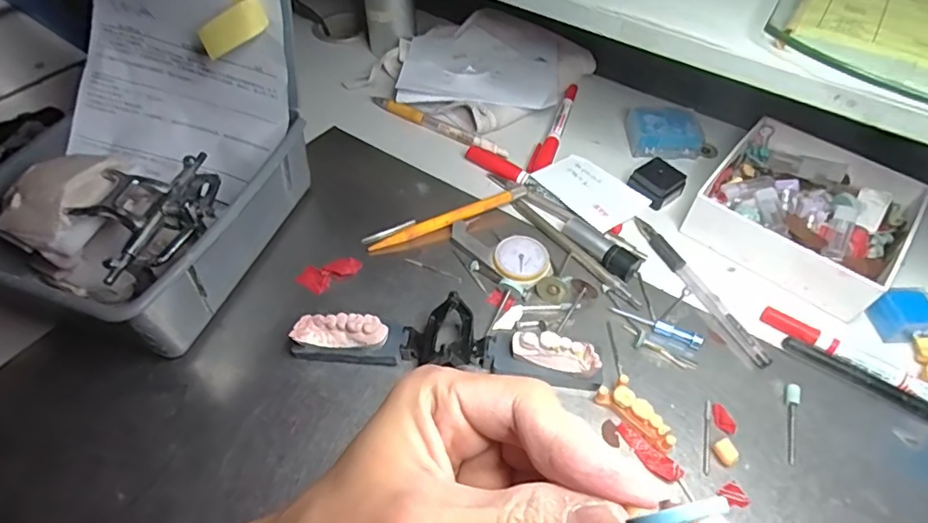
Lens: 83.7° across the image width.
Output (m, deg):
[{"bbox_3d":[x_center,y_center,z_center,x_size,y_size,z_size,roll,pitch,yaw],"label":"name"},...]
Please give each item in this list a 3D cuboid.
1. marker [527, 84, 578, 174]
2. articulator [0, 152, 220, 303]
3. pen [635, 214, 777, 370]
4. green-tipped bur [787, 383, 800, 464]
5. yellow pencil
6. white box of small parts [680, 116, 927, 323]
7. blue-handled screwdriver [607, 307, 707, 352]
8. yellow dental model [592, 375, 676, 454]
[{"bbox_3d":[0.082,-0.120,0.458,0.018,0.010,0.131,17,53,12],"label":"marker"},{"bbox_3d":[-0.206,-0.024,0.326,0.125,0.064,0.097,19,54,14],"label":"articulator"},{"bbox_3d":[0.162,0.016,0.356,0.015,0.009,0.131,-20,55,-15],"label":"pen"},{"bbox_3d":[0.188,0.092,0.296,0.007,0.004,0.048,18,54,13],"label":"green-tipped bur"},{"bbox_3d":[-0.009,-0.032,0.389,0.126,0.012,0.013,-20,55,-15],"label":"yellow pencil"},{"bbox_3d":[0.251,-0.039,0.382,0.130,0.034,0.144,37,60,25],"label":"white box of small parts"},{"bbox_3d":[0.124,0.041,0.335,0.058,0.009,0.008,25,55,18],"label":"blue-handled screwdriver"},{"bbox_3d":[0.099,0.085,0.293,0.047,0.016,0.018,36,59,24],"label":"yellow dental model"}]

